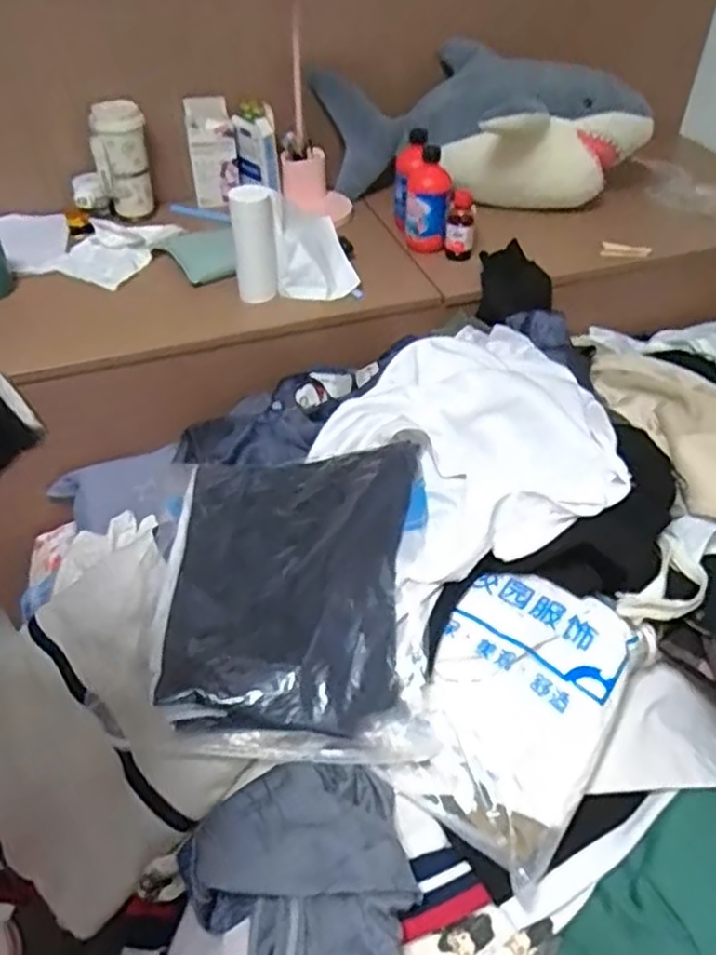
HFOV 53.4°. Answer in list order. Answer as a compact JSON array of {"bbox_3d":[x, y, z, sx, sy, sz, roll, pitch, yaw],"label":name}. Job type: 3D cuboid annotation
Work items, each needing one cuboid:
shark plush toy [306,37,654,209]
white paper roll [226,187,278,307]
[{"bbox_3d":[0.214,-0.617,1.289,0.485,0.211,0.314,-17,47,-17],"label":"shark plush toy"},{"bbox_3d":[-0.153,-0.344,1.051,0.062,0.164,0.051,-7,44,-7],"label":"white paper roll"}]

